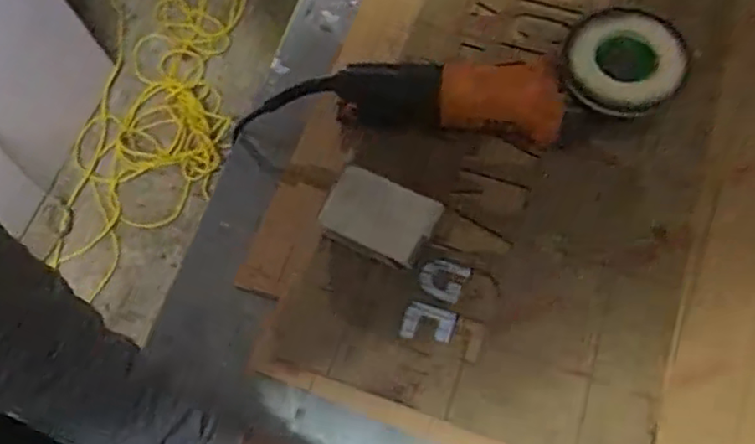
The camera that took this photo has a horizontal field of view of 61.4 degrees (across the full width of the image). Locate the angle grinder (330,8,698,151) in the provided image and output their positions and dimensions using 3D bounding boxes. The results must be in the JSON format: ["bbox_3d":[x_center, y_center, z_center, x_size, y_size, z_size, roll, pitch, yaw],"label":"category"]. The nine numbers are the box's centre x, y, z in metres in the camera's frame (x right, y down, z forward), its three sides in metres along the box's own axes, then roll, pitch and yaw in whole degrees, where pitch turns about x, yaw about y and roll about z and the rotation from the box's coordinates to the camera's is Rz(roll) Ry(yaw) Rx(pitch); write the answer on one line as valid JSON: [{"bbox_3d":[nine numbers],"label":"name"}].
[{"bbox_3d":[0.110,-0.108,0.564,0.294,0.092,0.086,-3,64,17],"label":"angle grinder"}]

